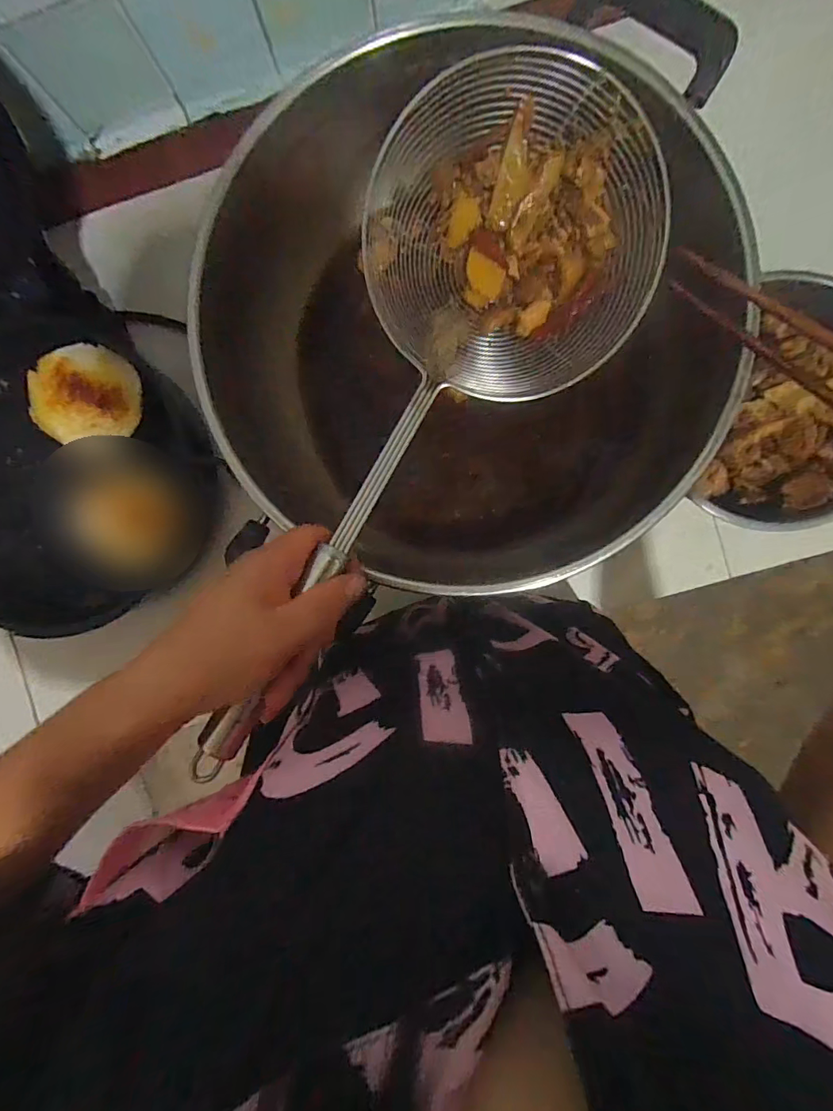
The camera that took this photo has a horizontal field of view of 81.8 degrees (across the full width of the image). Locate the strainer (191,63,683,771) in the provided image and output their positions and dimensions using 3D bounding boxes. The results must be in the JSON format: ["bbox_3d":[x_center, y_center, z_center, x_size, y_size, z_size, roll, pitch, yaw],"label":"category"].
[{"bbox_3d":[0.007,-0.072,0.278,0.140,0.081,0.403,30,85,4],"label":"strainer"}]

